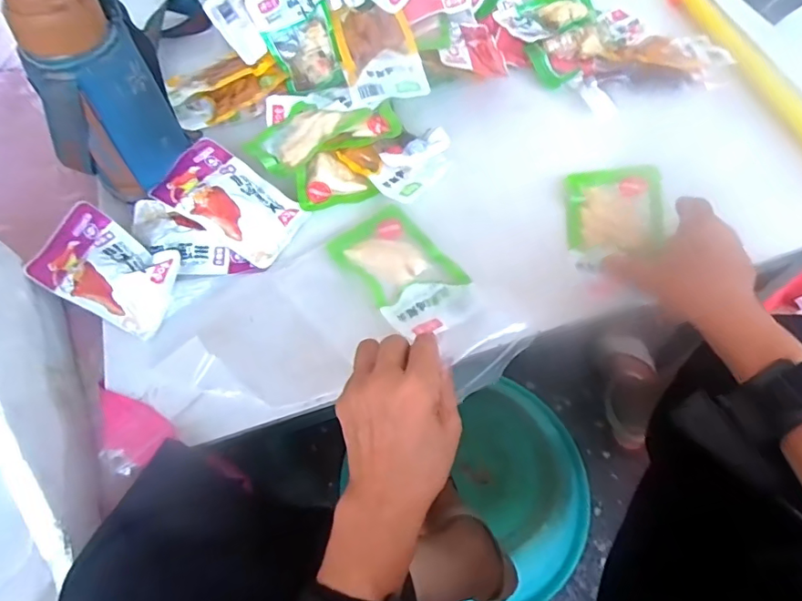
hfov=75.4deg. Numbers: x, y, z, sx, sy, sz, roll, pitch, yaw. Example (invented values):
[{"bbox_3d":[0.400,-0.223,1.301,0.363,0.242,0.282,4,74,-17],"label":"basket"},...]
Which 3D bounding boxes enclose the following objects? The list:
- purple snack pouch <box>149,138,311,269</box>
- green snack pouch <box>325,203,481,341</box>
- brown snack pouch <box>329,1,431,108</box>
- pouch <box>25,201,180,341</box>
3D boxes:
[{"bbox_3d":[-0.165,-0.096,0.496,0.135,0.030,0.078,33,66,19],"label":"purple snack pouch"},{"bbox_3d":[0.003,-0.029,0.458,0.078,0.014,0.139,-35,65,-17],"label":"green snack pouch"},{"bbox_3d":[-0.024,-0.269,0.553,0.080,0.016,0.131,-15,72,-2],"label":"brown snack pouch"},{"bbox_3d":[-0.266,-0.030,0.469,0.146,0.027,0.079,25,63,15],"label":"pouch"}]

